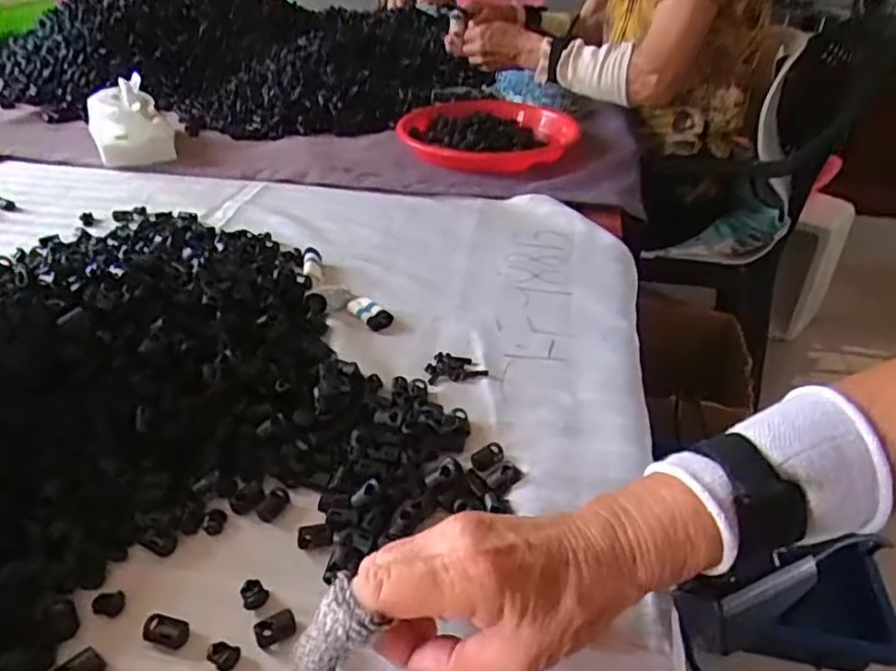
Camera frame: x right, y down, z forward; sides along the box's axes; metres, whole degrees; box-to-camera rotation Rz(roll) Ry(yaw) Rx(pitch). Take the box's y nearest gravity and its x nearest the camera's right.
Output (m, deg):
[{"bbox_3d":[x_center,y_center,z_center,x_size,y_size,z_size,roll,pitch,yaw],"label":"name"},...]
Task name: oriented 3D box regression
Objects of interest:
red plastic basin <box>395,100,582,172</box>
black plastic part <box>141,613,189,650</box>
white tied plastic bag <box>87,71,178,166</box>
[{"bbox_3d":[0.048,-0.244,0.778,0.203,0.050,0.203,0,34,0],"label":"red plastic basin"},{"bbox_3d":[-0.139,0.146,0.312,0.023,0.007,0.015,12,37,14],"label":"black plastic part"},{"bbox_3d":[-0.401,-0.269,0.794,0.088,0.072,0.125,-16,38,-23],"label":"white tied plastic bag"}]

